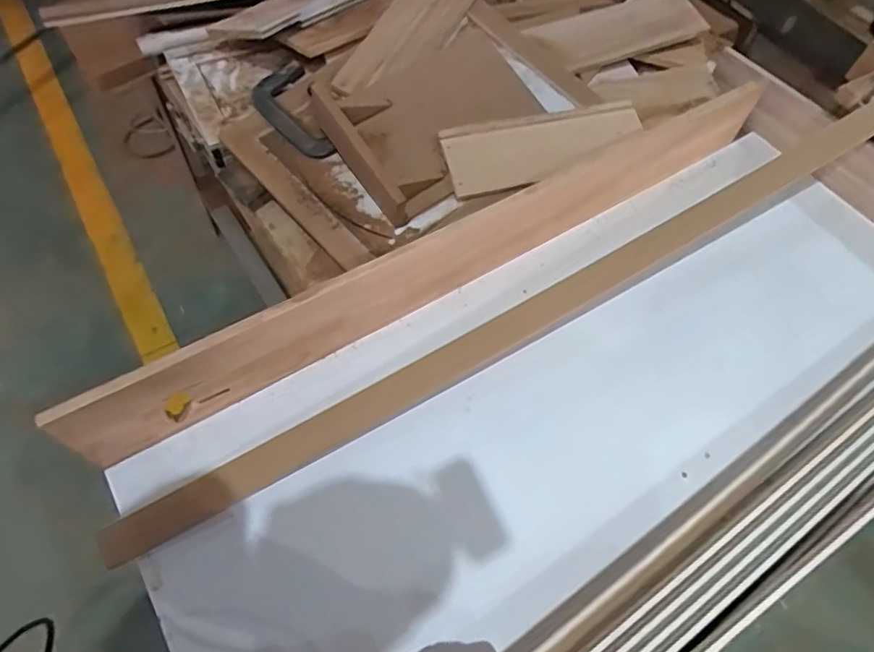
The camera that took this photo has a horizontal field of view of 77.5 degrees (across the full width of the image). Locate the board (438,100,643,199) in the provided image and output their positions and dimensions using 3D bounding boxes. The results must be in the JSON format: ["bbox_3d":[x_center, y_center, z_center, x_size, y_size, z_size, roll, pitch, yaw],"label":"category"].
[{"bbox_3d":[0.172,-0.285,0.855,0.320,0.012,0.117,-15,74,-9],"label":"board"}]

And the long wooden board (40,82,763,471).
[{"bbox_3d":[0.062,-0.113,0.733,1.042,0.138,0.023,-28,65,-19],"label":"long wooden board"}]

